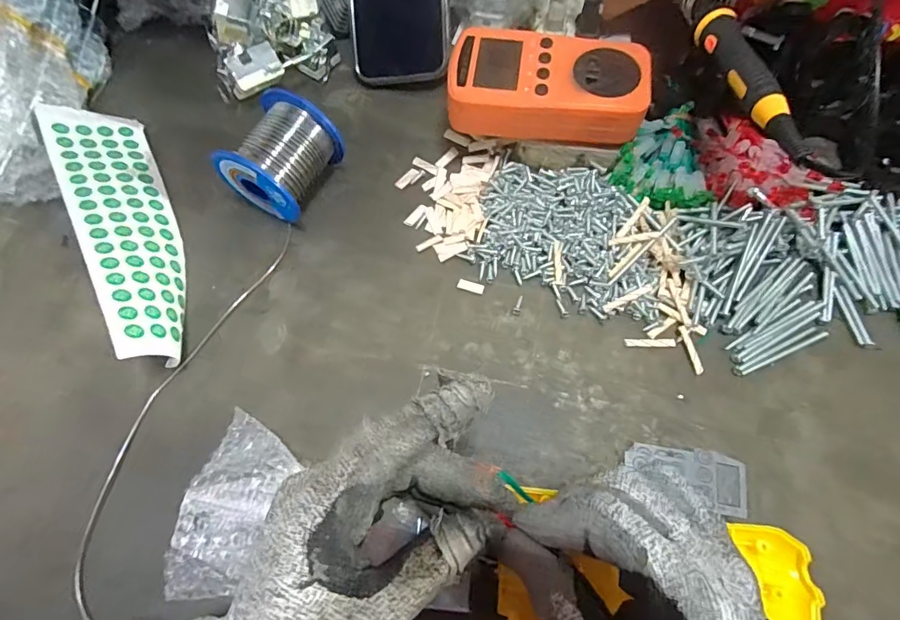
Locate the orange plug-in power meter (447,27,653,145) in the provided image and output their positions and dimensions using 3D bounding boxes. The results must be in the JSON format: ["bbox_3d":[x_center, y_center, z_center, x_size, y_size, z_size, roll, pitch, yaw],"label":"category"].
[{"bbox_3d":[0.064,-0.148,0.317,0.125,0.026,0.066,7,70,4],"label":"orange plug-in power meter"}]

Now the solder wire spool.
[{"bbox_3d":[-0.113,-0.102,0.330,0.054,0.054,0.072,27,72,11],"label":"solder wire spool"}]

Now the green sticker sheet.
[{"bbox_3d":[-0.217,-0.059,0.320,0.059,0.017,0.207,-11,60,-45],"label":"green sticker sheet"}]

